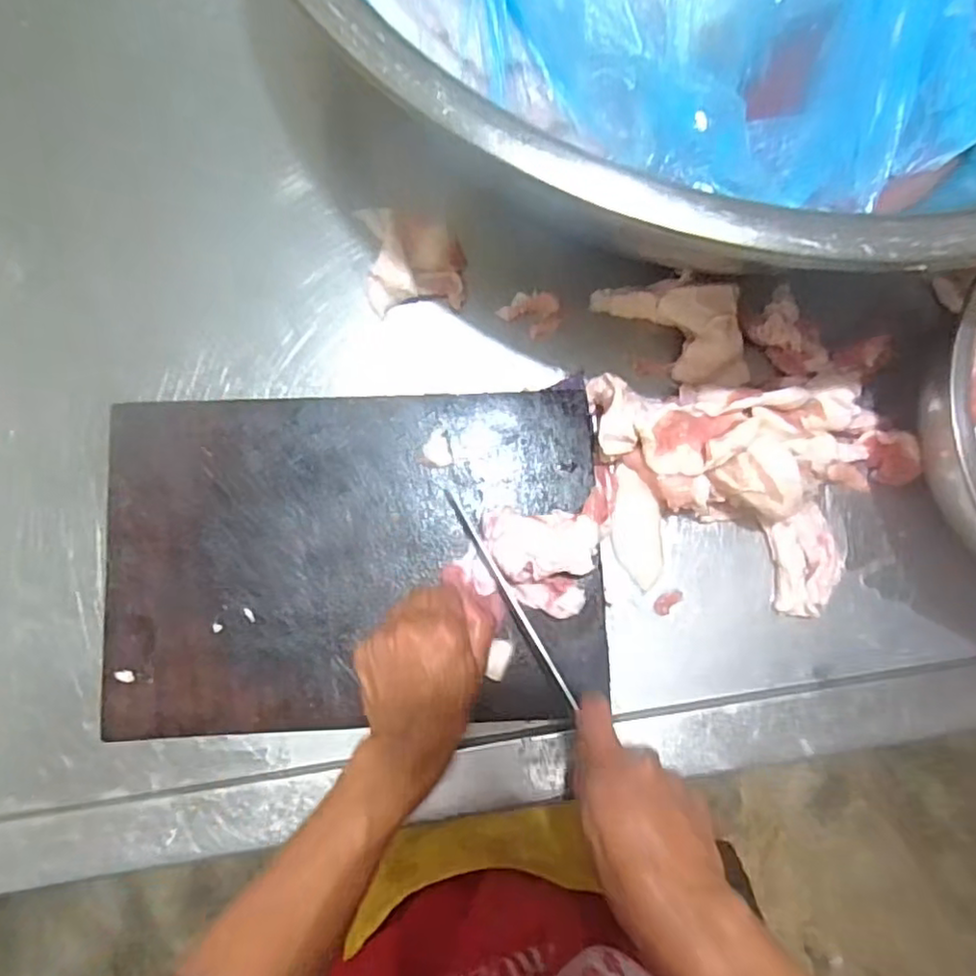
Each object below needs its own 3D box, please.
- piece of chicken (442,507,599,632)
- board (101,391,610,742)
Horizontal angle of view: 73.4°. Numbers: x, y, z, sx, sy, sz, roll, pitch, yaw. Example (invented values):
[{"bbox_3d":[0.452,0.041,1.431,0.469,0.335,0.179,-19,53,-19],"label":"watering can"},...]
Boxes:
[{"bbox_3d":[0.025,0.056,0.488,0.108,0.027,0.078,3,82,-1],"label":"piece of chicken"},{"bbox_3d":[-0.102,0.054,0.510,0.372,0.034,0.249,-2,82,-2],"label":"board"}]

